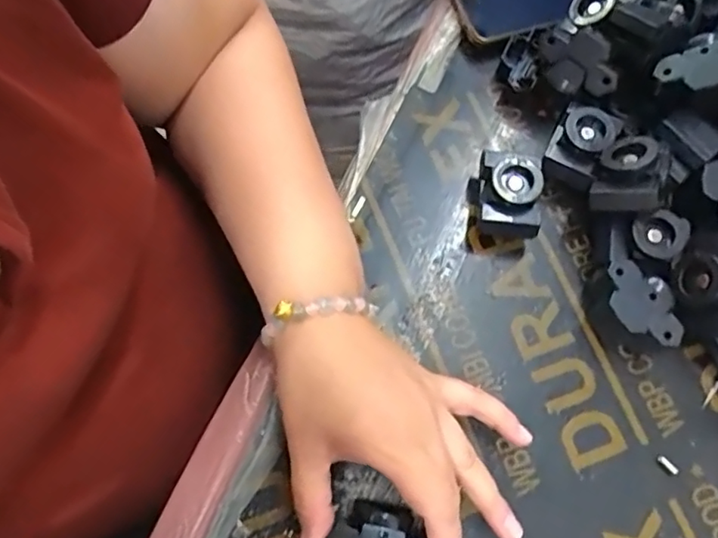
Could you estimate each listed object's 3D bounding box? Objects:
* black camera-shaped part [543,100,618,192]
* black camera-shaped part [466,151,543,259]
[{"bbox_3d":[0.144,-0.080,0.384,0.035,0.038,0.050,31,74,9],"label":"black camera-shaped part"},{"bbox_3d":[0.099,-0.045,0.376,0.047,0.040,0.063,5,72,1],"label":"black camera-shaped part"}]

